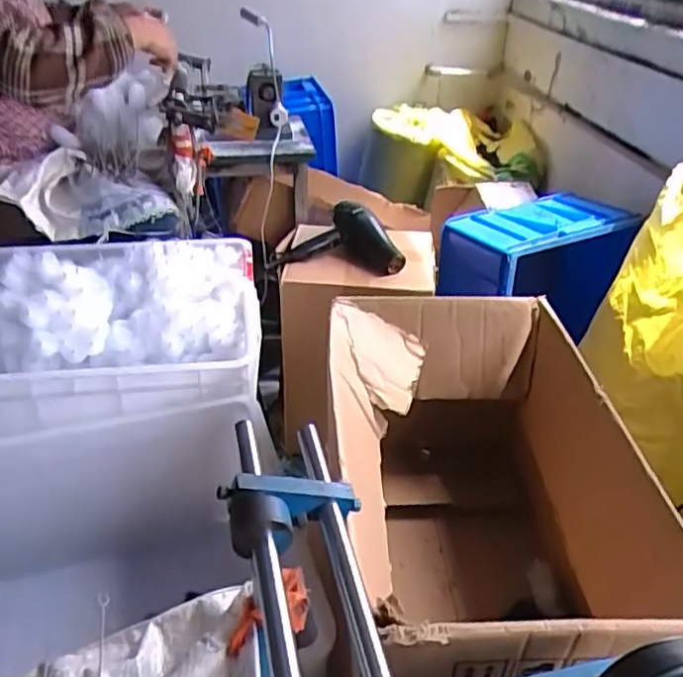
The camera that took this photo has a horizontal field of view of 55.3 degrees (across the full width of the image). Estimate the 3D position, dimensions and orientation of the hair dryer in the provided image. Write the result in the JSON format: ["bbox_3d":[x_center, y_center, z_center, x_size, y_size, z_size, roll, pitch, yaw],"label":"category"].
[{"bbox_3d":[-0.004,-0.205,1.333,0.272,0.098,0.116,7,33,8],"label":"hair dryer"}]

